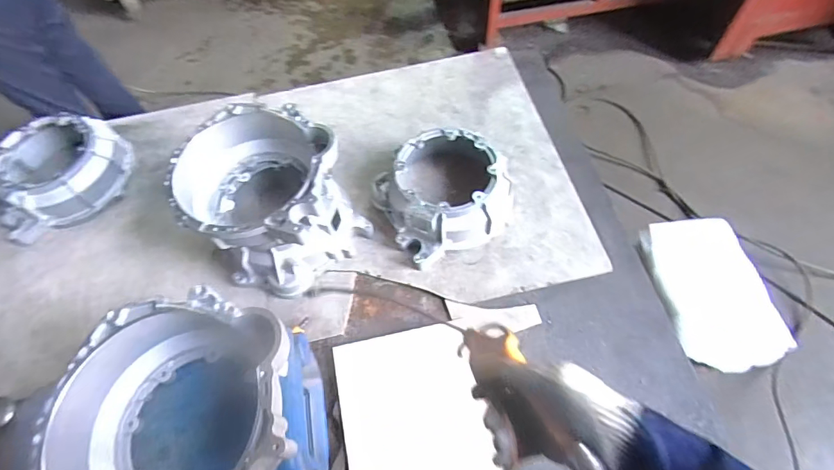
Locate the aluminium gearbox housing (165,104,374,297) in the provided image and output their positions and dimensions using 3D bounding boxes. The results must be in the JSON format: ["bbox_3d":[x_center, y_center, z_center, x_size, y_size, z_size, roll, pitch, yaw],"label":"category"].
[{"bbox_3d":[-0.326,-0.082,1.011,0.323,0.241,0.345,-38,65,-15],"label":"aluminium gearbox housing"}]

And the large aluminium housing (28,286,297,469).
[{"bbox_3d":[-0.336,0.250,0.632,0.321,0.148,0.314,-2,61,3],"label":"large aluminium housing"}]

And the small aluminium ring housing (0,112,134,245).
[{"bbox_3d":[-0.906,-0.157,1.151,0.278,0.130,0.291,-8,61,0],"label":"small aluminium ring housing"}]

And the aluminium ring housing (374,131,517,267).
[{"bbox_3d":[0.064,-0.104,1.061,0.292,0.122,0.280,-2,61,3],"label":"aluminium ring housing"}]

